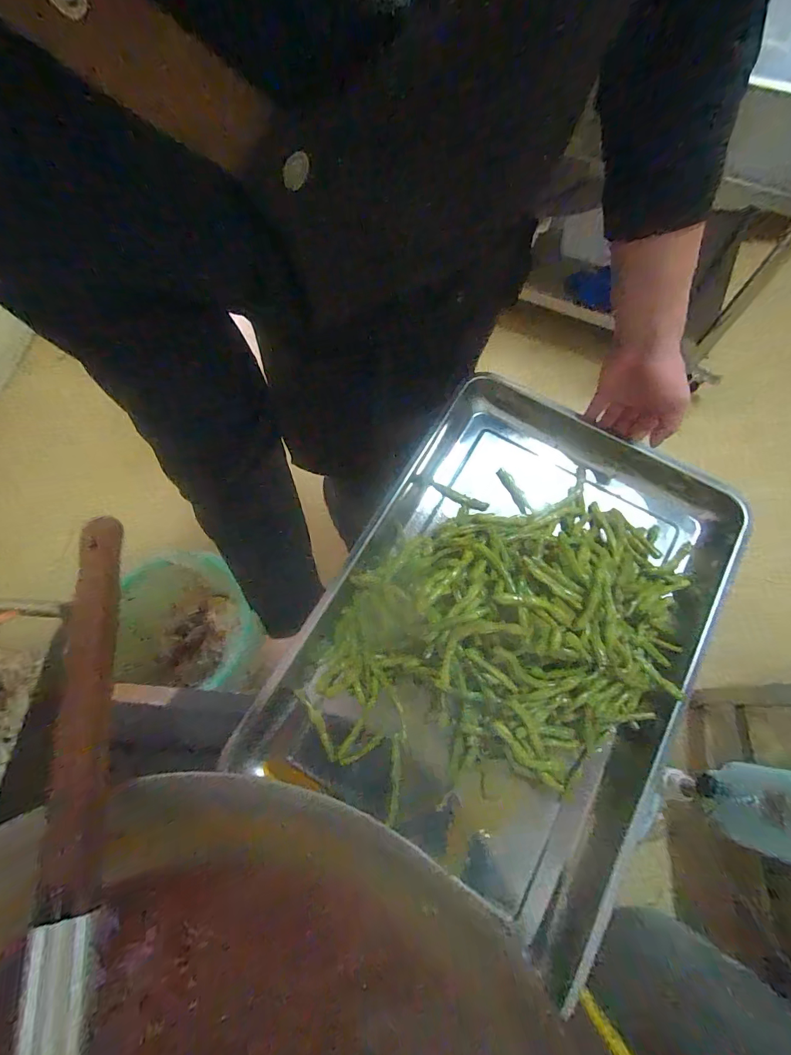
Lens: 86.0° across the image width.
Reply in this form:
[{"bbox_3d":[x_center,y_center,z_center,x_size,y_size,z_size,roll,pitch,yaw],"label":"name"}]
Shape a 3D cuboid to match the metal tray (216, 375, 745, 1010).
[{"bbox_3d":[0.128,0.101,0.472,0.359,0.130,0.546,30,70,12],"label":"metal tray"}]

